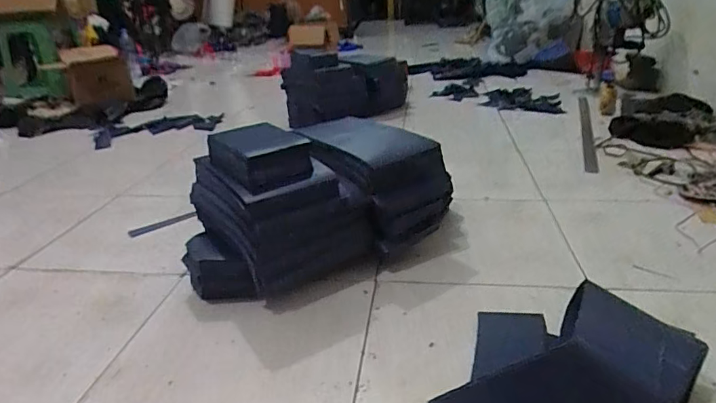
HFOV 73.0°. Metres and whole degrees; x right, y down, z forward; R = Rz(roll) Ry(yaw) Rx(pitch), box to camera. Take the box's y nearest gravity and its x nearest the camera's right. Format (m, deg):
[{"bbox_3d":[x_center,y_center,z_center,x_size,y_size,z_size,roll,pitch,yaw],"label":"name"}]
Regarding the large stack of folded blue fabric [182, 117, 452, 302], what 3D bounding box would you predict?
[{"bbox_3d":[-0.094,-0.009,0.989,0.501,0.289,0.238,-15,26,-22],"label":"large stack of folded blue fabric"}]

